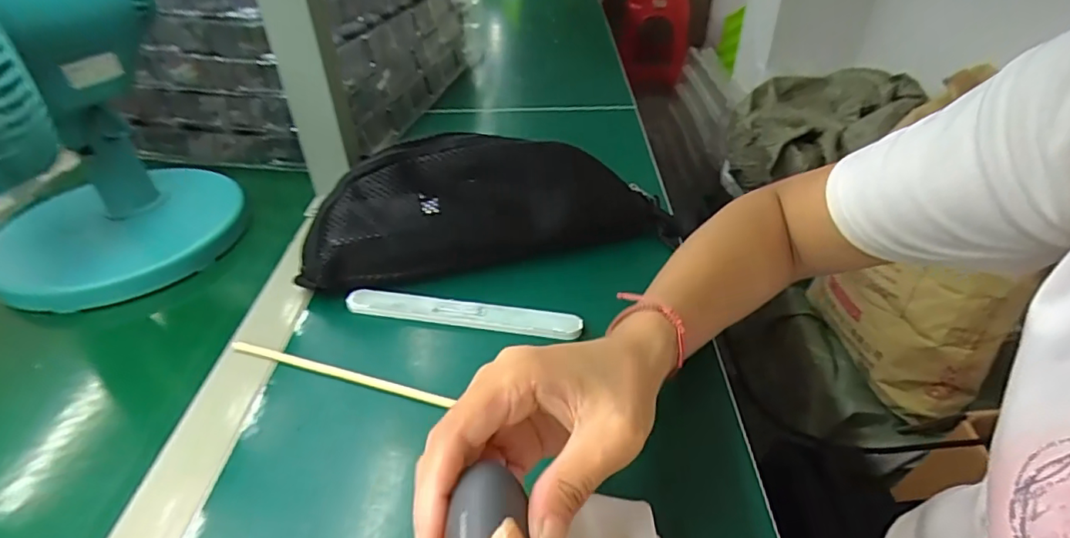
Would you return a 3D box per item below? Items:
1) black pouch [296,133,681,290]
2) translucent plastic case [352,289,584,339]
[{"bbox_3d":[-0.035,-0.054,0.448,0.303,0.091,0.071,-10,39,-10],"label":"black pouch"},{"bbox_3d":[-0.053,0.032,0.401,0.174,0.011,0.019,6,38,10],"label":"translucent plastic case"}]

